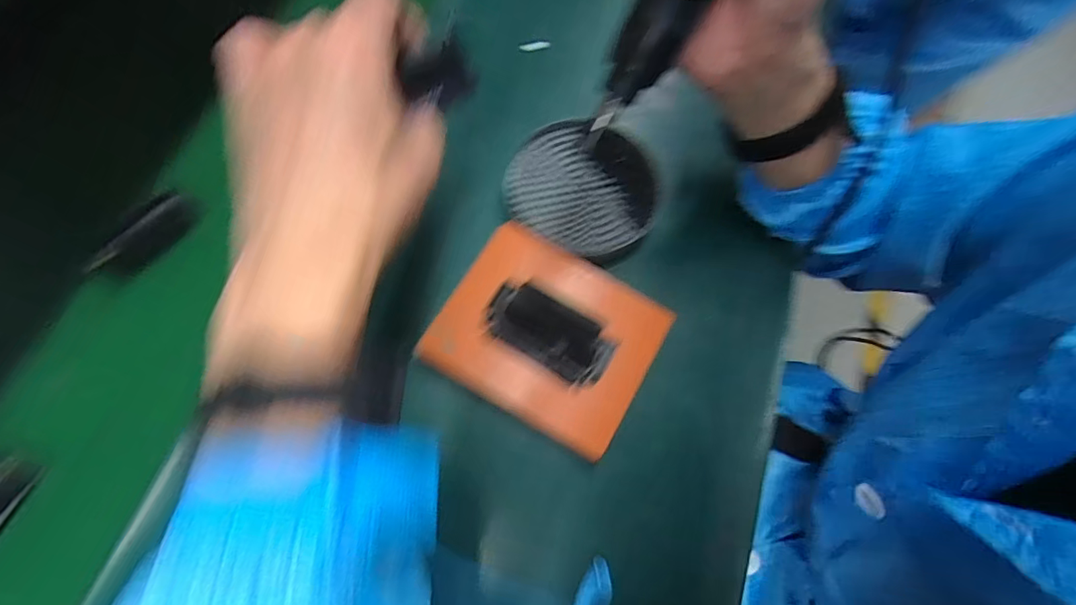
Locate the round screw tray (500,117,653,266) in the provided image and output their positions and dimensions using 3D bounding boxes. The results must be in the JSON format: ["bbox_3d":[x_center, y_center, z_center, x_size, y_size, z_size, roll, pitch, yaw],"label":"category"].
[{"bbox_3d":[0.033,-0.086,0.363,0.111,0.015,0.097,26,72,6],"label":"round screw tray"}]

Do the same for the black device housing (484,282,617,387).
[{"bbox_3d":[0.008,0.020,0.327,0.086,0.015,0.044,29,72,7],"label":"black device housing"}]

